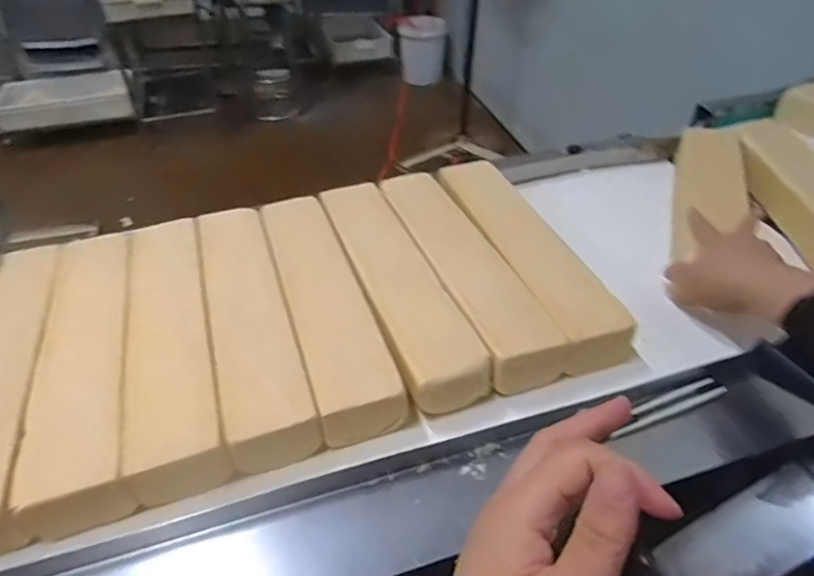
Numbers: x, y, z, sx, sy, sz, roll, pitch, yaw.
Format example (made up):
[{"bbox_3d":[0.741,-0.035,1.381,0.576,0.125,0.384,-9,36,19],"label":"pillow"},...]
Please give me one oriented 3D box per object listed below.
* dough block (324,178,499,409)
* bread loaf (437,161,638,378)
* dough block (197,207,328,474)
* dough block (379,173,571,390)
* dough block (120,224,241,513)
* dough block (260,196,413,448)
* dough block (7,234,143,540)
[{"bbox_3d":[-0.017,-0.007,0.632,0.084,0.052,0.355,-15,41,-16],"label":"dough block"},{"bbox_3d":[0.135,-0.045,0.672,0.082,0.064,0.360,-13,41,-14],"label":"bread loaf"},{"bbox_3d":[-0.165,0.030,0.591,0.079,0.054,0.346,-14,41,-15],"label":"dough block"},{"bbox_3d":[0.056,-0.027,0.653,0.079,0.056,0.355,-14,41,-15],"label":"dough block"},{"bbox_3d":[-0.237,0.050,0.570,0.078,0.059,0.346,-13,41,-15],"label":"dough block"},{"bbox_3d":[-0.091,0.018,0.614,0.080,0.067,0.352,-14,41,-15],"label":"dough block"},{"bbox_3d":[-0.311,0.068,0.550,0.082,0.056,0.343,-13,41,-15],"label":"dough block"}]

